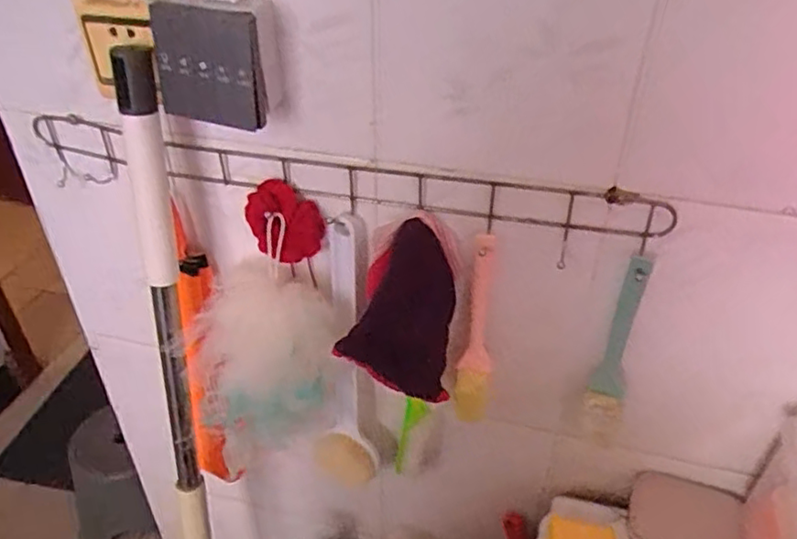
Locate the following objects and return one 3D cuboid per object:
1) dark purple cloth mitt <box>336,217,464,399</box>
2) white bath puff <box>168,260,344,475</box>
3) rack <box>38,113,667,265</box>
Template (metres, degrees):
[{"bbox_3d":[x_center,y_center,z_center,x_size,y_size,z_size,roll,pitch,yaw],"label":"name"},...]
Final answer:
[{"bbox_3d":[0.001,0.039,0.588,0.094,0.168,0.076,10,38,12],"label":"dark purple cloth mitt"},{"bbox_3d":[-0.137,0.109,0.670,0.158,0.221,0.080,-2,37,-3],"label":"white bath puff"},{"bbox_3d":[-0.073,-0.075,0.582,0.592,0.065,0.021,10,38,13],"label":"rack"}]

